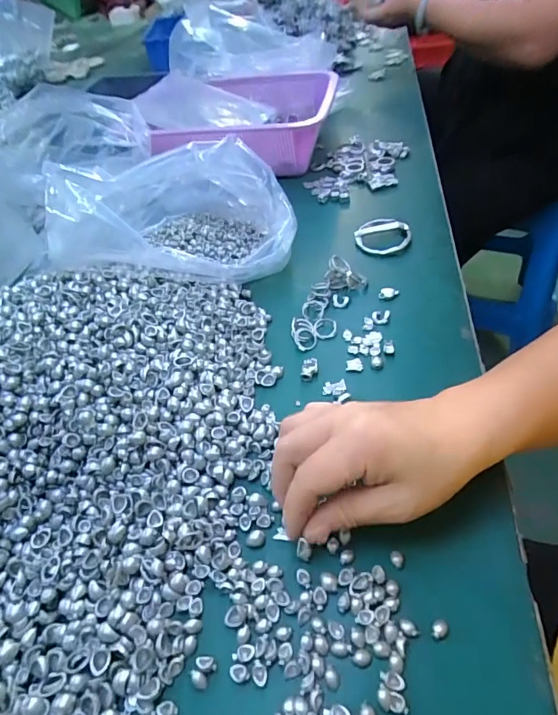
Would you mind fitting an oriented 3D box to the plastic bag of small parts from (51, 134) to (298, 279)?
[{"bbox_3d":[-0.107,-0.154,0.483,0.221,0.107,0.159,-13,46,-5],"label":"plastic bag of small parts"}]

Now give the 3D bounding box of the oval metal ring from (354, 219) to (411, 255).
[{"bbox_3d":[0.116,-0.136,0.510,0.056,0.015,0.058,-36,52,-25],"label":"oval metal ring"}]

